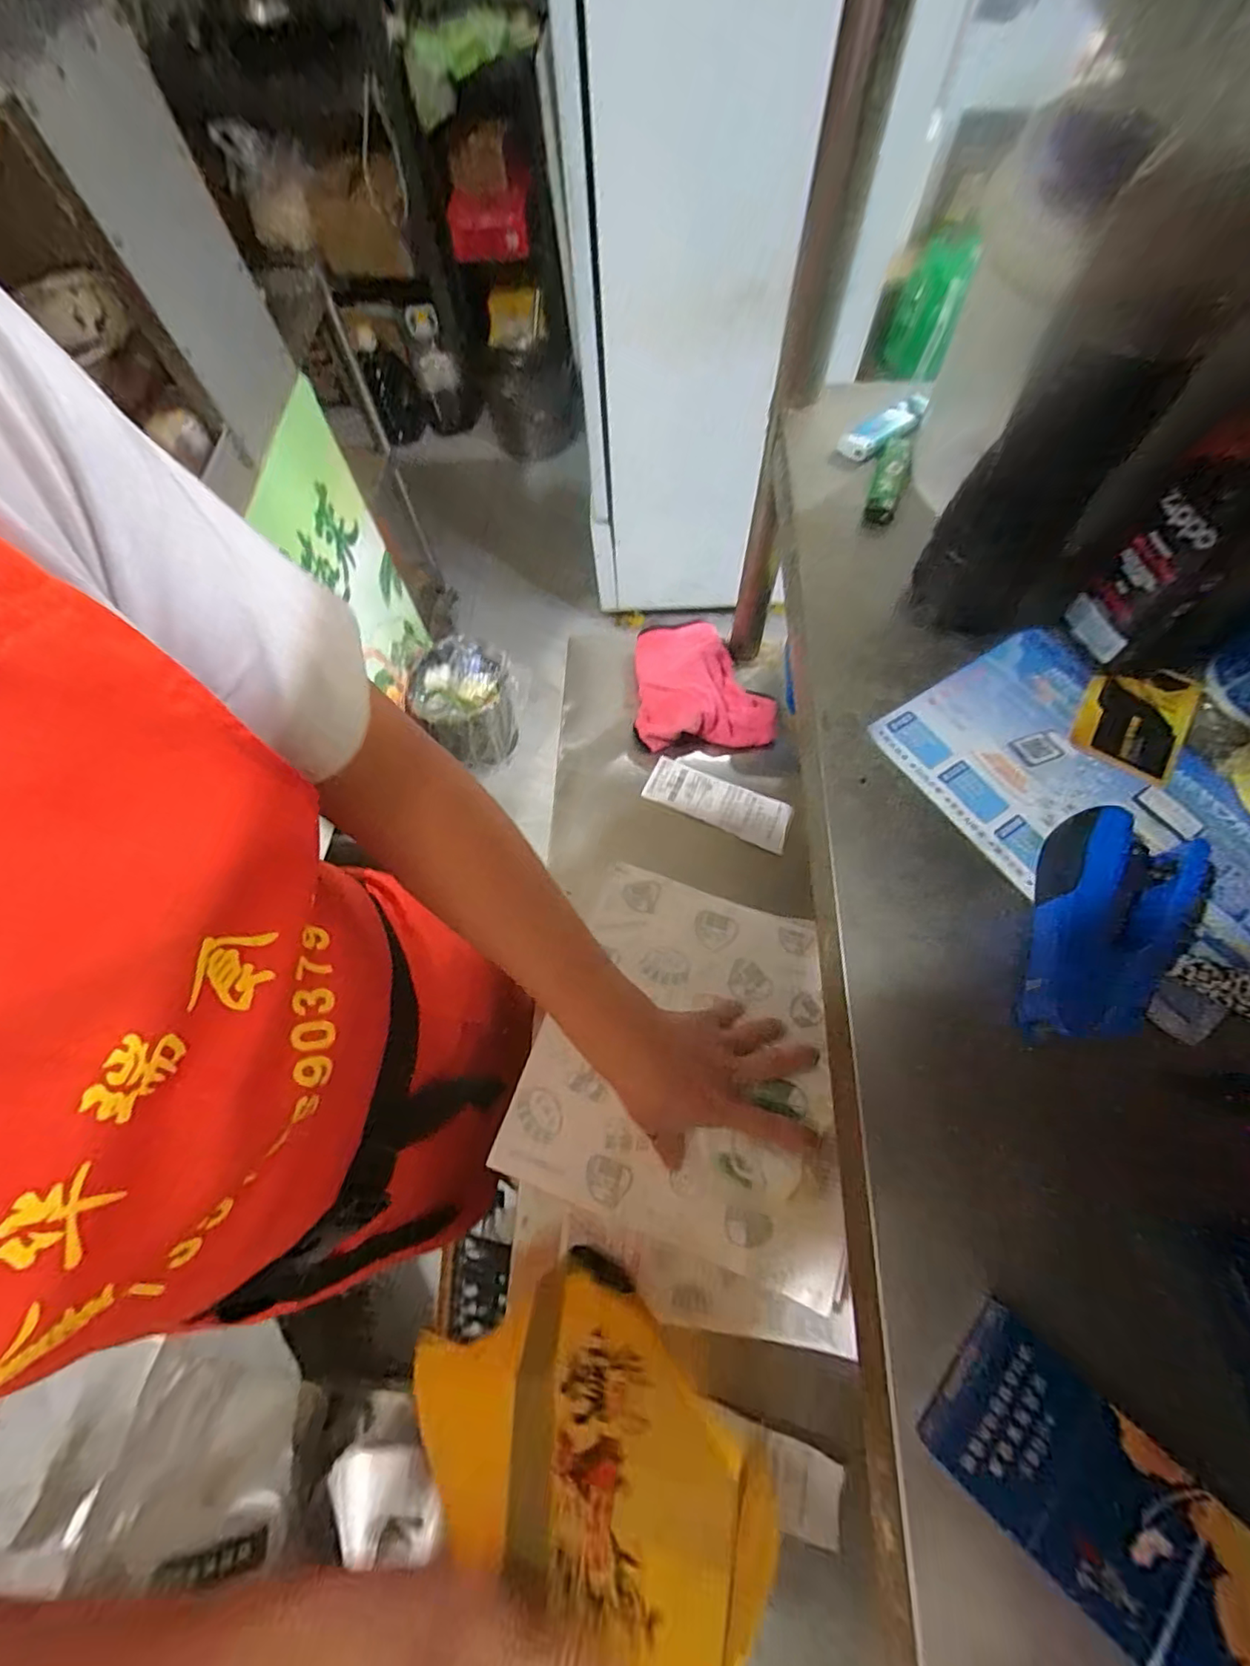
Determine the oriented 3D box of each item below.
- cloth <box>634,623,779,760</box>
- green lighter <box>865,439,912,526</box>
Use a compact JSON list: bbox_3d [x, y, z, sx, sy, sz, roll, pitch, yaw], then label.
[{"bbox_3d":[0.092,-0.174,0.684,0.160,0.042,0.167,-2,67,0],"label":"cloth"},{"bbox_3d":[0.186,-0.247,0.407,0.023,0.014,0.076,16,68,8],"label":"green lighter"}]

